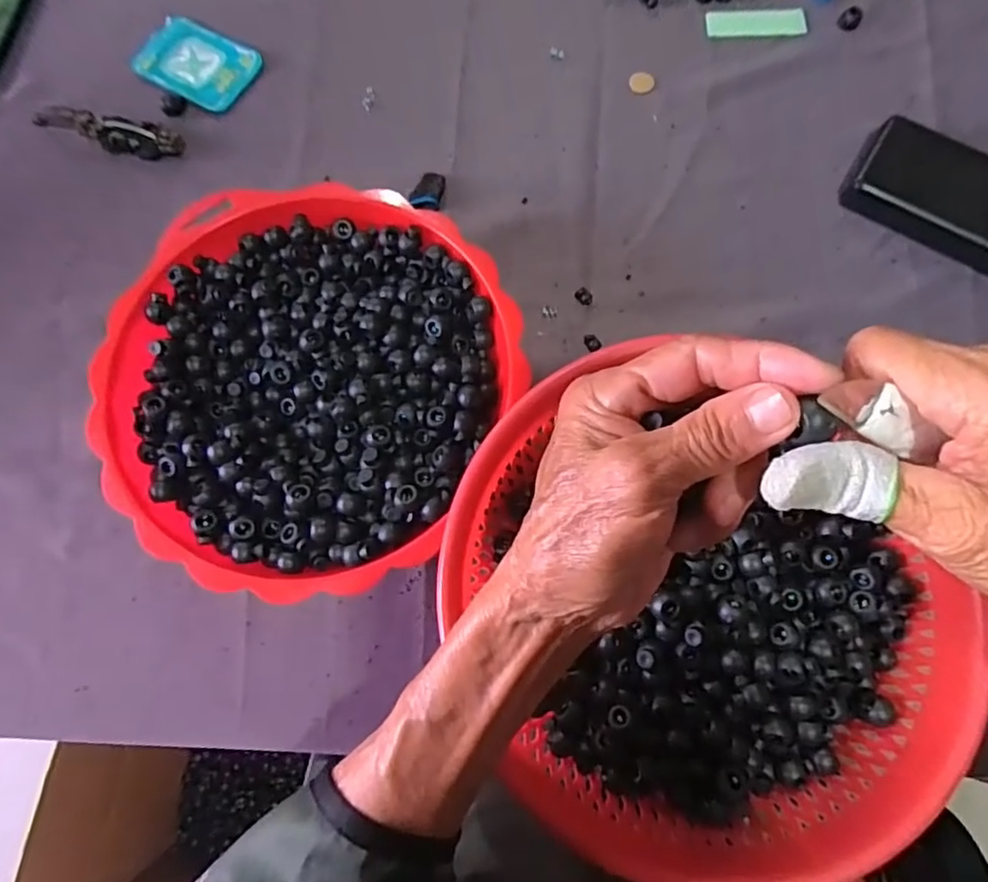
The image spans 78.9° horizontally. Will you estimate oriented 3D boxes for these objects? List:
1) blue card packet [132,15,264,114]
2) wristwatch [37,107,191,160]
[{"bbox_3d":[-0.245,-0.310,0.493,0.094,0.004,0.068,29,78,7],"label":"blue card packet"},{"bbox_3d":[-0.305,-0.242,0.468,0.119,0.014,0.029,11,77,4],"label":"wristwatch"}]

